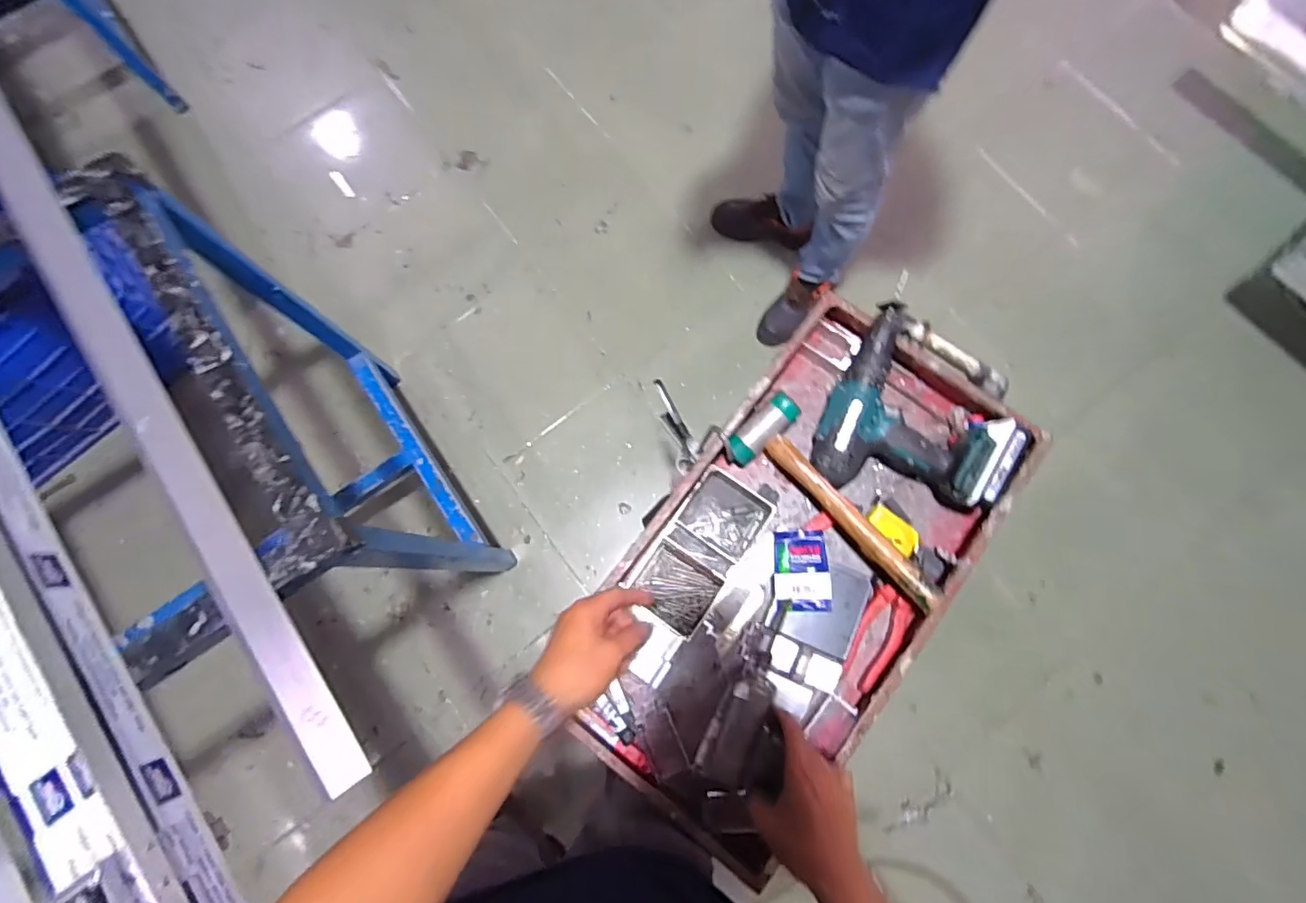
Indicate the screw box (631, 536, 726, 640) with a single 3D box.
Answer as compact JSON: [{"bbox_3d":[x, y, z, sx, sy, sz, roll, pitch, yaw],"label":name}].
[{"bbox_3d":[0.031,0.178,0.752,0.098,0.044,0.092,33,81,7],"label":"screw box"}]

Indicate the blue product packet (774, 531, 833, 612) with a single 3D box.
[{"bbox_3d":[0.187,0.150,0.729,0.065,0.033,0.097,0,82,0],"label":"blue product packet"}]

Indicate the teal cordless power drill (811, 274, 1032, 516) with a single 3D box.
[{"bbox_3d":[0.356,-0.056,0.763,0.234,0.093,0.258,25,80,6],"label":"teal cordless power drill"}]

